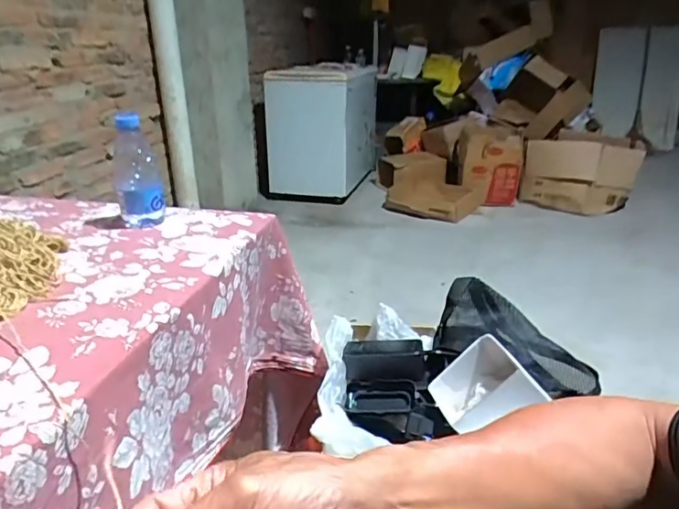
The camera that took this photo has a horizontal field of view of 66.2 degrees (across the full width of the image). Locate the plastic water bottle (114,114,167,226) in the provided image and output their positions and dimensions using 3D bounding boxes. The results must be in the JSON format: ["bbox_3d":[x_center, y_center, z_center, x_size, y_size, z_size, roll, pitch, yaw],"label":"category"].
[{"bbox_3d":[-0.302,-0.125,0.774,0.065,0.158,0.074,-9,25,-20],"label":"plastic water bottle"}]

